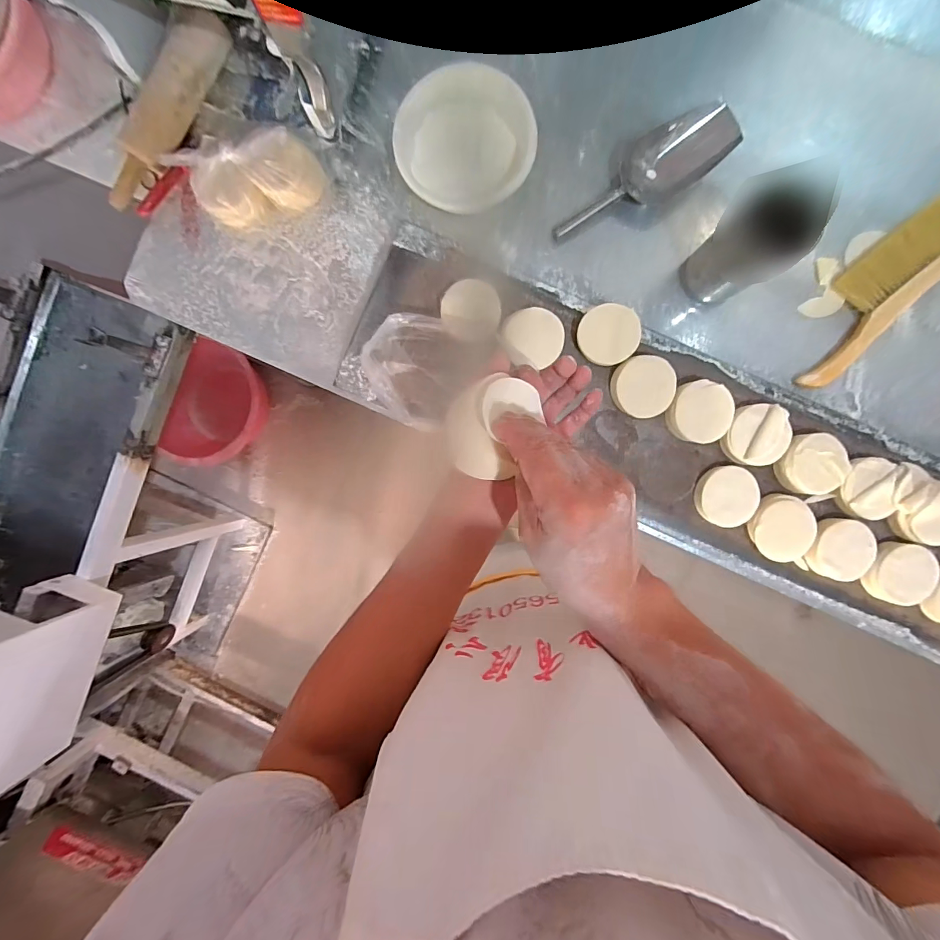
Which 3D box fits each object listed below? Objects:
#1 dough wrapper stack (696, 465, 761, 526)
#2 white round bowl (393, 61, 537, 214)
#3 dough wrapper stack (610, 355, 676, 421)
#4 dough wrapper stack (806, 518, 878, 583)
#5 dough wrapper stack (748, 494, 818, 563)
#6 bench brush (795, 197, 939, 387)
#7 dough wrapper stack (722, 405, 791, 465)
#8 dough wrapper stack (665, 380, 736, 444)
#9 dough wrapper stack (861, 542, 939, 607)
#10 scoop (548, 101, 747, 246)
[{"bbox_3d":[0.384,0.039,0.628,0.084,0.021,0.087,-2,92,2],"label":"dough wrapper stack"},{"bbox_3d":[-0.009,-0.472,0.608,0.196,0.056,0.180,-9,92,2],"label":"white round bowl"},{"bbox_3d":[0.252,-0.120,0.614,0.084,0.034,0.084,-4,92,2],"label":"dough wrapper stack"},{"bbox_3d":[0.551,0.117,0.621,0.091,0.033,0.088,11,92,1],"label":"dough wrapper stack"},{"bbox_3d":[0.459,0.086,0.616,0.088,0.018,0.097,-6,92,2],"label":"dough wrapper stack"},{"bbox_3d":[0.619,-0.275,0.623,0.105,0.024,0.356,44,93,0],"label":"bench brush"},{"bbox_3d":[0.418,-0.051,0.615,0.086,0.035,0.085,-2,92,2],"label":"dough wrapper stack"},{"bbox_3d":[0.336,-0.084,0.615,0.086,0.033,0.091,-27,91,2],"label":"dough wrapper stack"},{"bbox_3d":[0.637,0.153,0.618,0.103,0.019,0.087,12,92,1],"label":"dough wrapper stack"},{"bbox_3d":[0.248,-0.423,0.606,0.277,0.056,0.079,-34,91,2],"label":"scoop"}]

